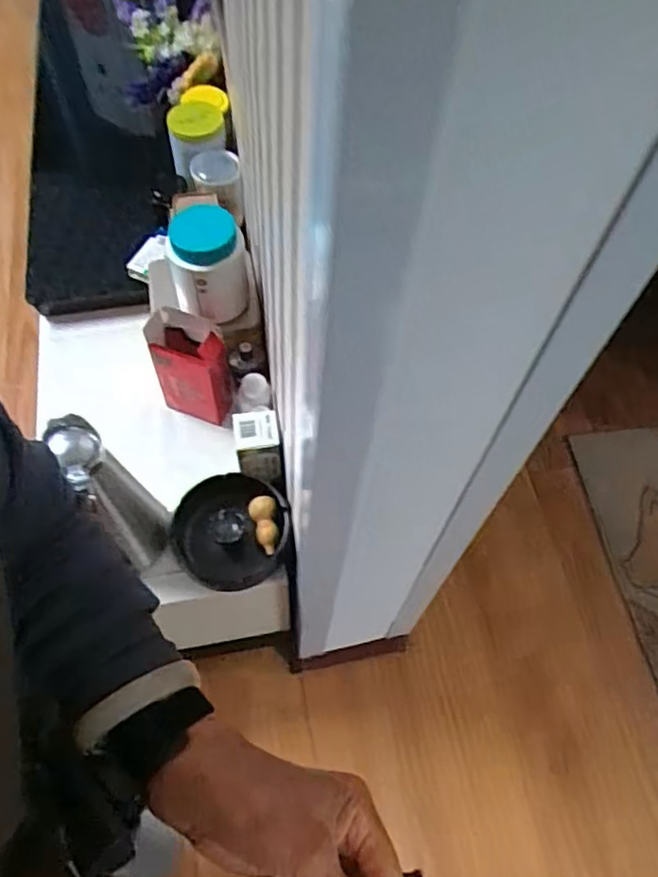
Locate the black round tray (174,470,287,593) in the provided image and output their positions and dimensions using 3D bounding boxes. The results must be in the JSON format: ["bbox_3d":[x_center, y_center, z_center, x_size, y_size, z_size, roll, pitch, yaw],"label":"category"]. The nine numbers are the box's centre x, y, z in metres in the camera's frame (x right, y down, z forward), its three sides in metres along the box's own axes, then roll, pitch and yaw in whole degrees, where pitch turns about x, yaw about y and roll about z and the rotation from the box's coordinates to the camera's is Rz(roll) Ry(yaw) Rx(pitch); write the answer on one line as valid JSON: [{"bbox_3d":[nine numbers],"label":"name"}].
[{"bbox_3d":[-0.150,0.144,1.054,0.169,0.057,0.169,1,61,-3],"label":"black round tray"}]

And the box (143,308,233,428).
[{"bbox_3d":[-0.226,-0.117,1.120,0.118,0.207,0.070,17,61,6],"label":"box"}]

